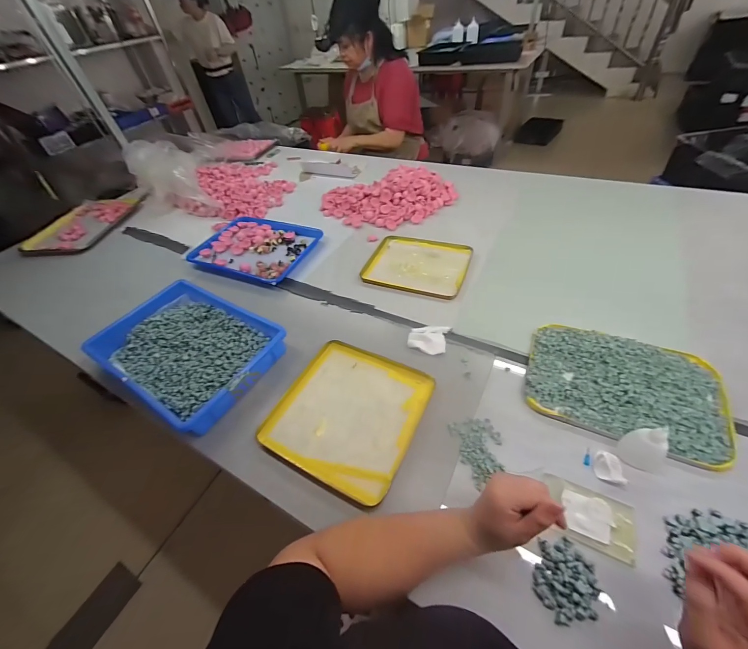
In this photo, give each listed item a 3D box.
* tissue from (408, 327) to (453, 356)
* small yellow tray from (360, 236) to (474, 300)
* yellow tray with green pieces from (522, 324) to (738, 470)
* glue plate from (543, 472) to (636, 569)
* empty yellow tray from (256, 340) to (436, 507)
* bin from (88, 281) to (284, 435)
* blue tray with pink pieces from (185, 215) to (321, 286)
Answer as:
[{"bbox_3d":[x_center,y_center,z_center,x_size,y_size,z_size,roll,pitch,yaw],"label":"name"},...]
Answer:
[{"bbox_3d":[0.112,0.026,0.647,0.076,0.012,0.075,11,49,17],"label":"tissue"},{"bbox_3d":[0.116,-0.163,0.818,0.249,0.013,0.213,15,51,20],"label":"small yellow tray"},{"bbox_3d":[0.408,0.100,0.525,0.271,0.028,0.202,18,52,22],"label":"yellow tray with green pieces"},{"bbox_3d":[0.279,0.249,0.413,0.103,0.009,0.069,17,52,22],"label":"glue plate"},{"bbox_3d":[-0.043,0.148,0.559,0.244,0.017,0.249,19,52,23],"label":"empty yellow tray"},{"bbox_3d":[-0.401,0.043,0.678,0.402,0.058,0.253,22,53,25],"label":"bin"},{"bbox_3d":[-0.349,-0.230,0.936,0.344,0.025,0.259,16,51,21],"label":"blue tray with pink pieces"}]

